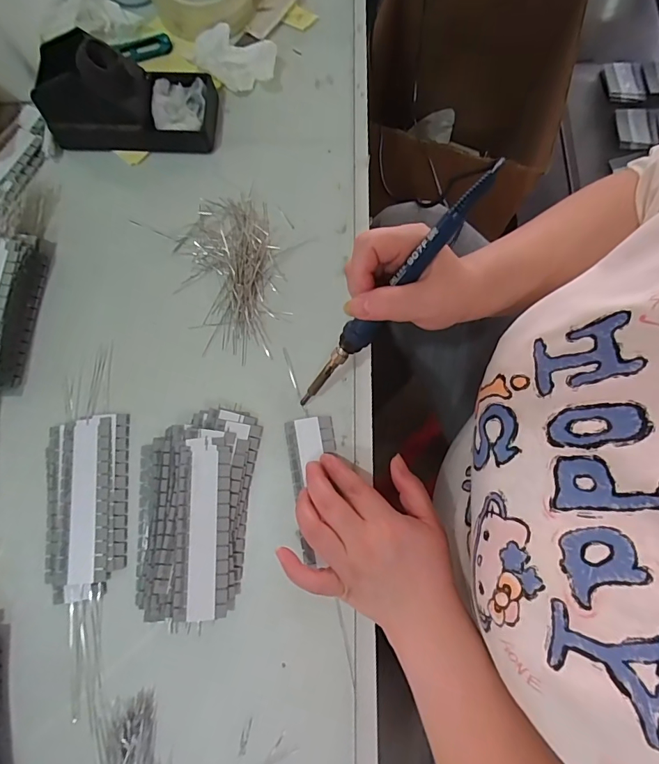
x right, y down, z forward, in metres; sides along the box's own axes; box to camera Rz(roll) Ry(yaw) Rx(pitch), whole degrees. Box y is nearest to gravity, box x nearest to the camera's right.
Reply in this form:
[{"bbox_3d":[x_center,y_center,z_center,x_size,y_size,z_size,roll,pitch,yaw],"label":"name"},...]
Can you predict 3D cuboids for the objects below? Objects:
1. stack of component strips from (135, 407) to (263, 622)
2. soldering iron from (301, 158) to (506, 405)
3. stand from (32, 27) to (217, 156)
[{"bbox_3d":[-0.113,0.101,0.352,0.092,0.021,0.159,6,77,0],"label":"stack of component strips"},{"bbox_3d":[0.037,-0.054,0.309,0.020,0.013,0.221,45,123,9],"label":"soldering iron"},{"bbox_3d":[-0.193,-0.278,0.411,0.153,0.076,0.075,0,77,-1],"label":"stand"}]

